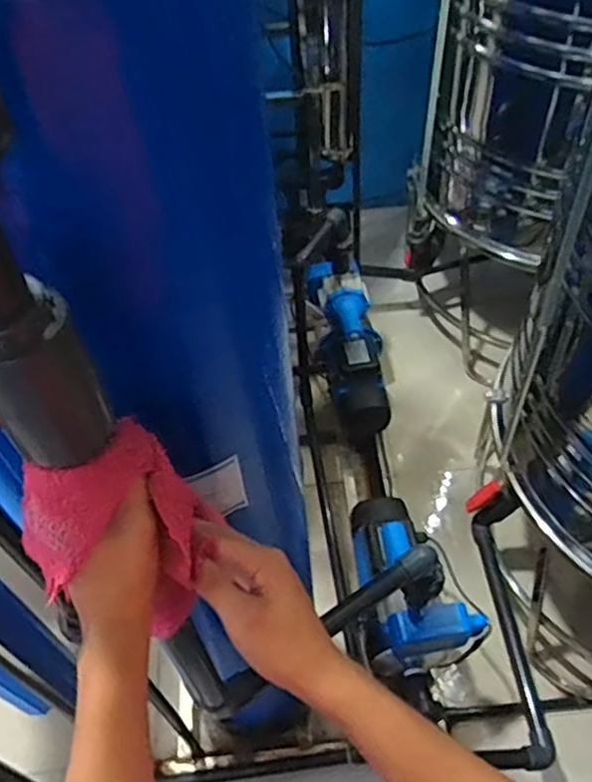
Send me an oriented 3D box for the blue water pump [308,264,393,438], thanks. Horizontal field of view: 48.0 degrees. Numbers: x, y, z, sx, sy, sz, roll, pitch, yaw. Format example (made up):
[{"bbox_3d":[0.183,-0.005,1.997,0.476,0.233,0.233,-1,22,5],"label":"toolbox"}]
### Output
[{"bbox_3d":[0.146,-0.107,1.671,0.152,0.148,0.424,-14,96,-8],"label":"blue water pump"}]

